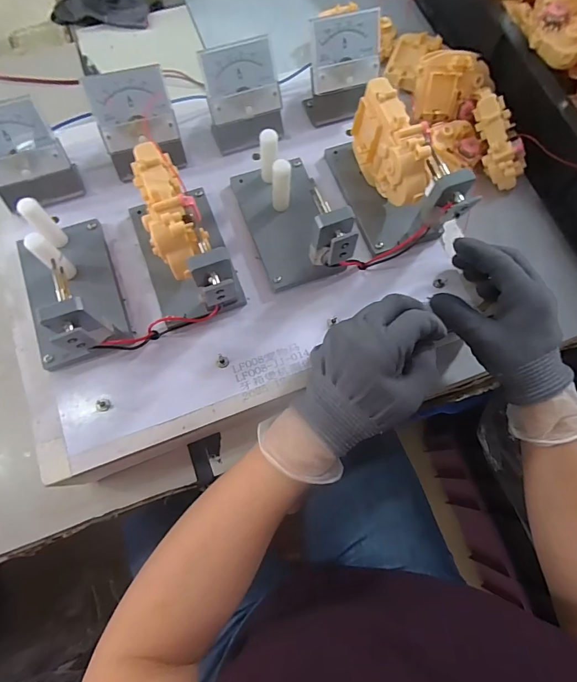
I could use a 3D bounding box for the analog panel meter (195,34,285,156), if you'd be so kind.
[{"bbox_3d":[-0.040,-0.216,0.360,0.064,0.074,0.043,-15,74,-5],"label":"analog panel meter"}]

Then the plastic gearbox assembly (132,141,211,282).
[{"bbox_3d":[-0.085,-0.096,0.288,0.037,0.029,0.093,-18,74,-6],"label":"plastic gearbox assembly"}]

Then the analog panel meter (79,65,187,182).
[{"bbox_3d":[-0.127,-0.183,0.343,0.063,0.067,0.042,-16,74,-5],"label":"analog panel meter"}]

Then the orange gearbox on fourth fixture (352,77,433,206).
[{"bbox_3d":[0.085,-0.154,0.338,0.033,0.073,0.098,-15,74,-5],"label":"orange gearbox on fourth fixture"}]

